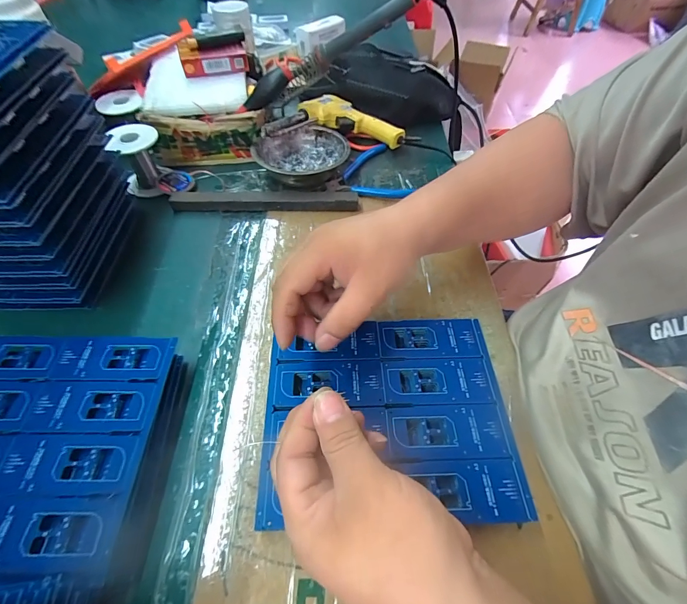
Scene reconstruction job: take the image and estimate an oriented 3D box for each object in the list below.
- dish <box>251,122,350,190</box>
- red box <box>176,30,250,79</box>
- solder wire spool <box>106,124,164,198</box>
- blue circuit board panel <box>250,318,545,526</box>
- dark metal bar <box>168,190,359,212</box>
[{"bbox_3d":[-0.057,-0.199,0.472,0.124,0.043,0.104,-23,58,-16],"label":"dish"},{"bbox_3d":[-0.183,-0.348,0.487,0.090,0.038,0.046,-15,56,-11],"label":"red box"},{"bbox_3d":[-0.262,-0.182,0.448,0.060,0.068,0.067,-27,59,-18],"label":"solder wire spool"},{"bbox_3d":[0.035,0.085,0.280,0.189,0.004,0.159,-1,55,-1],"label":"blue circuit board panel"},{"bbox_3d":[-0.101,-0.129,0.439,0.236,0.020,0.023,0,55,-1],"label":"dark metal bar"}]

